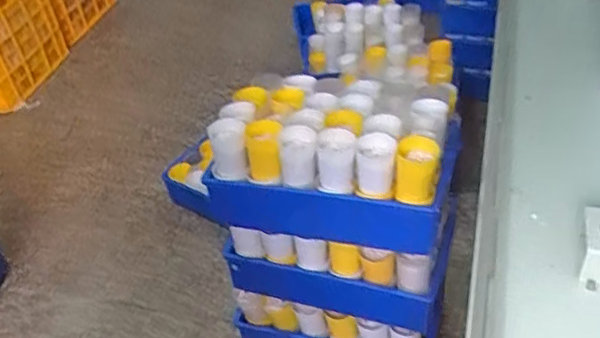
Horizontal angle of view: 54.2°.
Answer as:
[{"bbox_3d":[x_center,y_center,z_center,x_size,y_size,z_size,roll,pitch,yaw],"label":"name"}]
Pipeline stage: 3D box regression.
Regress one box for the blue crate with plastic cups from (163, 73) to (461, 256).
[{"bbox_3d":[0.063,-0.036,1.015,0.374,0.180,0.253,9,43,17],"label":"blue crate with plastic cups"}]

